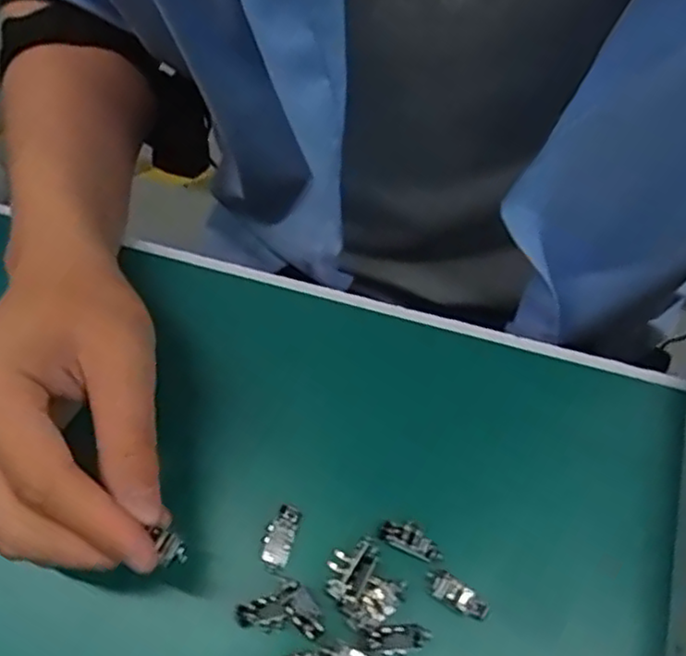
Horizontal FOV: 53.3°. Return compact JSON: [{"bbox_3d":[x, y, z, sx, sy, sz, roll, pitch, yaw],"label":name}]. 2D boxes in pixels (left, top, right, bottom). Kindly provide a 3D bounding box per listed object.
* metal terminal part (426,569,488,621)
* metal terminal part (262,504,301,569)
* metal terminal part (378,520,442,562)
[{"bbox_3d":[0.045,0.106,0.270,0.026,0.004,0.010,27,67,29],"label":"metal terminal part"},{"bbox_3d":[-0.026,0.085,0.280,0.012,0.005,0.024,16,65,9],"label":"metal terminal part"},{"bbox_3d":[0.028,0.087,0.279,0.026,0.004,0.012,23,66,12],"label":"metal terminal part"}]

